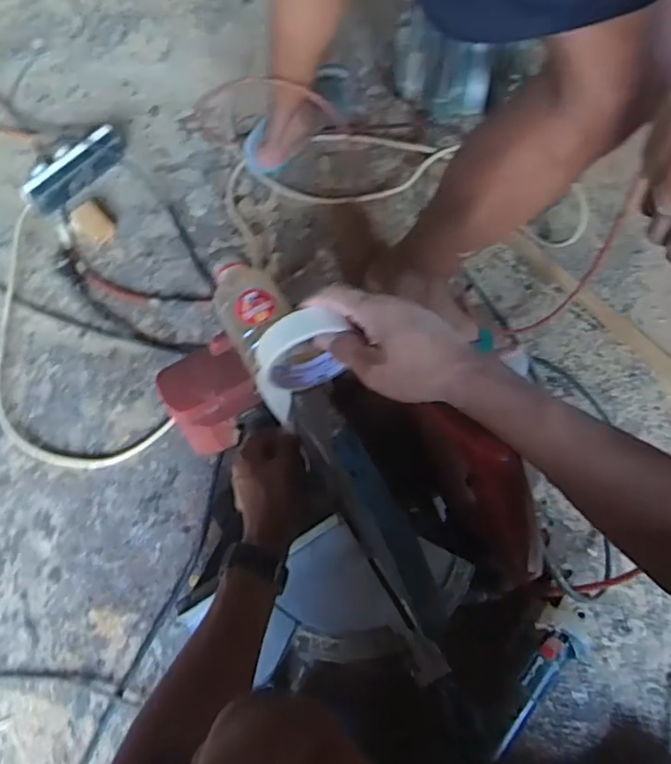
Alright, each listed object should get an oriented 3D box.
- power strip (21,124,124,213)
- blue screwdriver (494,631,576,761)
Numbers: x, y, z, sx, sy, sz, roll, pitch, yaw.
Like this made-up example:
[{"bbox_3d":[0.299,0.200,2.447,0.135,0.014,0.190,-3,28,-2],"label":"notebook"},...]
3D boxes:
[{"bbox_3d":[-0.459,-0.372,1.087,0.188,0.054,0.080,-39,70,-13],"label":"power strip"},{"bbox_3d":[0.223,0.357,0.707,0.034,0.019,0.153,31,84,9],"label":"blue screwdriver"}]

